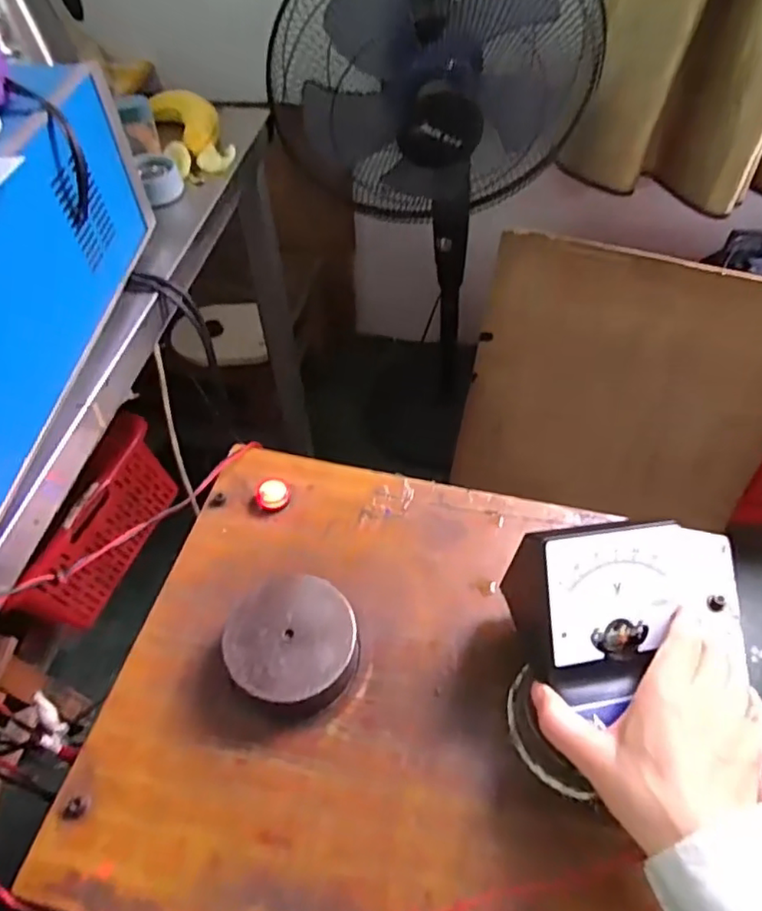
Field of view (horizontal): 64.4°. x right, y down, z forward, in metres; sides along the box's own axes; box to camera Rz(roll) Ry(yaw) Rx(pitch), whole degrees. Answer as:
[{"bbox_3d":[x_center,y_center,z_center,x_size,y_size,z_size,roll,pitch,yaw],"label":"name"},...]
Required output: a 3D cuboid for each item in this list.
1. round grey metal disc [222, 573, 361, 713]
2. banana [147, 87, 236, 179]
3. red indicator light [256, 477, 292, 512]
[{"bbox_3d":[-0.063,0.136,0.436,0.087,0.044,0.089,-1,51,1],"label":"round grey metal disc"},{"bbox_3d":[-0.220,-0.376,0.705,0.074,0.040,0.146,-18,53,-13],"label":"banana"},{"bbox_3d":[-0.095,0.032,0.538,0.029,0.013,0.034,-2,51,0],"label":"red indicator light"}]

